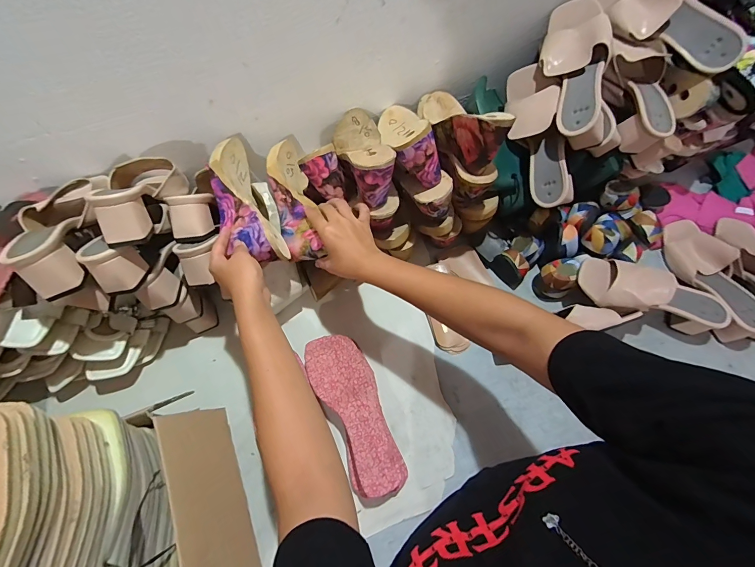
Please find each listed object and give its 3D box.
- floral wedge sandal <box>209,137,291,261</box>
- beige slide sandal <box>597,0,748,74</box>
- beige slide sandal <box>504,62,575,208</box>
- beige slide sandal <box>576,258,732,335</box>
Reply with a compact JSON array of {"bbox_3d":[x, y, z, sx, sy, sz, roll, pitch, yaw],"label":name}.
[{"bbox_3d":[-0.208,-0.120,0.529,0.074,0.076,0.231,-26,63,-8],"label":"floral wedge sandal"},{"bbox_3d":[0.427,-0.398,0.518,0.074,0.062,0.233,-36,70,-12],"label":"beige slide sandal"},{"bbox_3d":[0.270,-0.247,0.574,0.087,0.078,0.240,-12,86,-2],"label":"beige slide sandal"},{"bbox_3d":[0.454,0.014,0.588,0.228,0.075,0.095,11,68,8],"label":"beige slide sandal"}]

